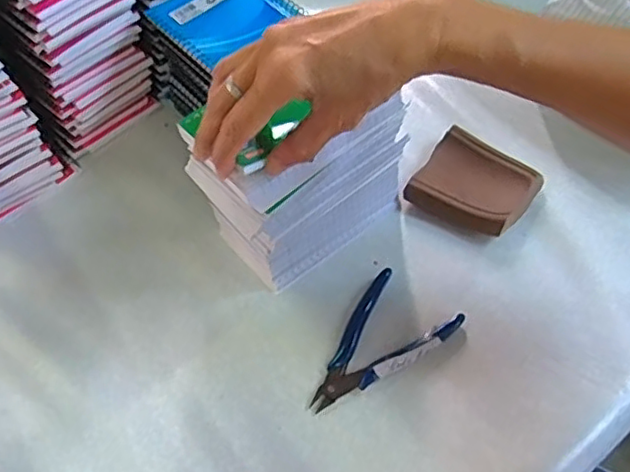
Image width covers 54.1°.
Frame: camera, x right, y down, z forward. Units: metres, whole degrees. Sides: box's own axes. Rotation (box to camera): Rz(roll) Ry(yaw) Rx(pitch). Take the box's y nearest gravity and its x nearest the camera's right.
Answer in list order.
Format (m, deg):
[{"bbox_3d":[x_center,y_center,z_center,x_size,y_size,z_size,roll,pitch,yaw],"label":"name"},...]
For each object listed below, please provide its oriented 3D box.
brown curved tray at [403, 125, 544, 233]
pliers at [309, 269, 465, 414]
[{"bbox_3d":[0.135,-0.043,0.512,0.090,0.023,0.084,29,61,21],"label":"brown curved tray"},{"bbox_3d":[0.042,0.080,0.440,0.068,0.012,0.116,37,64,24],"label":"pliers"}]

